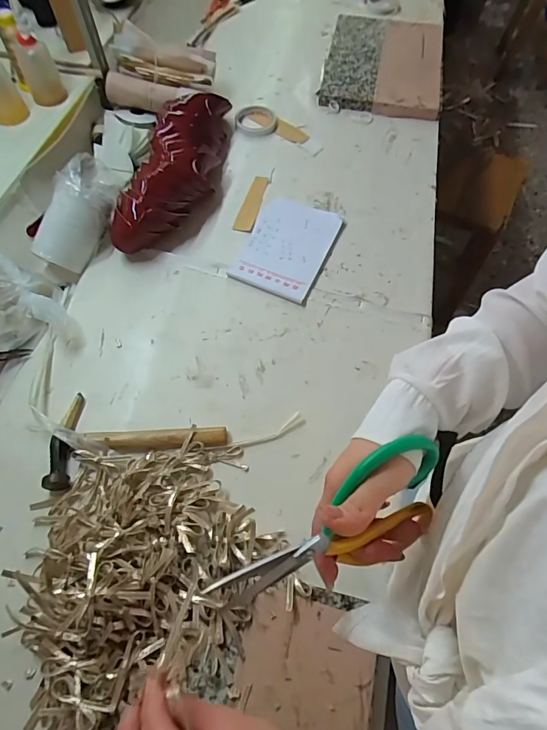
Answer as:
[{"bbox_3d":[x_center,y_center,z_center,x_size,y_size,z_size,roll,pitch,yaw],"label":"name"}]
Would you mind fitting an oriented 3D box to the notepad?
[{"bbox_3d":[0.023,-0.224,0.778,0.154,0.008,0.216,22,64,10],"label":"notepad"}]

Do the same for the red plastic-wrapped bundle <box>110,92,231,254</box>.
[{"bbox_3d":[-0.177,-0.390,0.814,0.125,0.092,0.436,10,62,4],"label":"red plastic-wrapped bundle"}]

